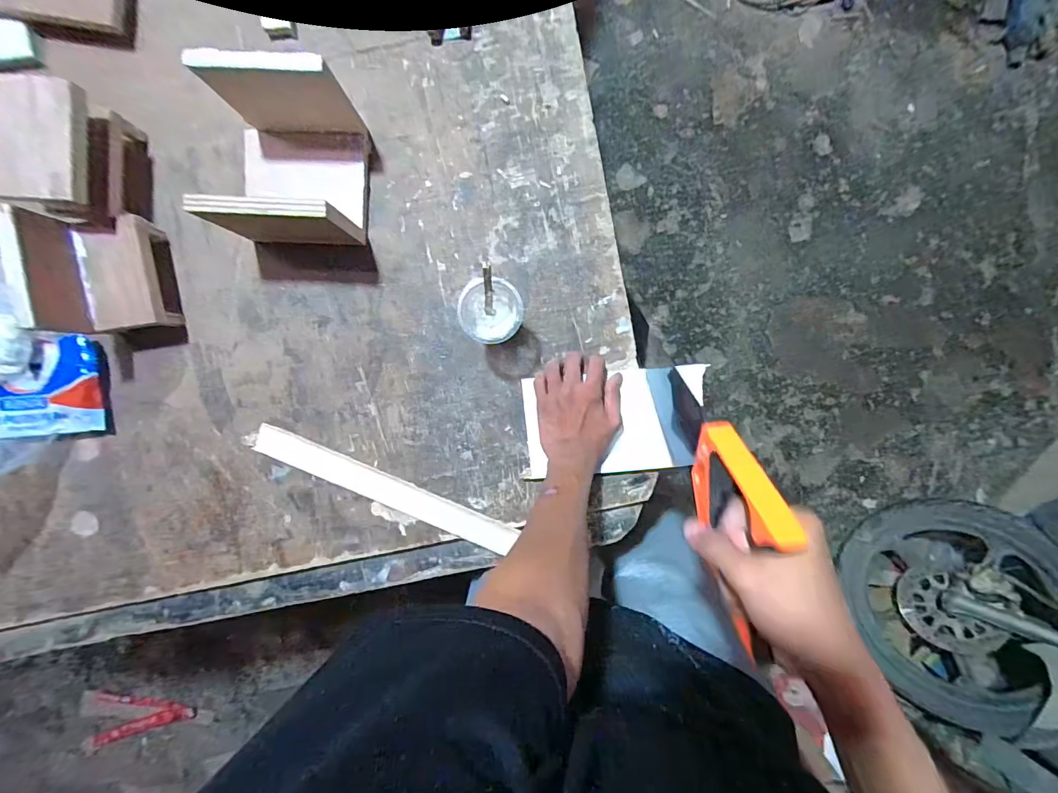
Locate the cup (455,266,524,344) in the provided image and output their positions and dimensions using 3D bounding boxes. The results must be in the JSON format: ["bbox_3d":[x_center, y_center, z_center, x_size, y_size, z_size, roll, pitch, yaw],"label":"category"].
[{"bbox_3d":[-0.045,-0.099,0.537,0.076,0.124,0.071,0,96,-1],"label":"cup"}]

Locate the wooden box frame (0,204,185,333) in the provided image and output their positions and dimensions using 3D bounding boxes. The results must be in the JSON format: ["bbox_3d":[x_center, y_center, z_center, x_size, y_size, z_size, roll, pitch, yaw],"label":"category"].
[{"bbox_3d":[-0.493,-0.142,0.513,0.089,0.115,0.133,-2,95,-1],"label":"wooden box frame"}]

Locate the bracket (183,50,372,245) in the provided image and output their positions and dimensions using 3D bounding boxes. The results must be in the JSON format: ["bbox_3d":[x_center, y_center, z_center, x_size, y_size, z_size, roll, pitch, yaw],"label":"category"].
[{"bbox_3d":[-0.272,-0.266,0.506,0.143,0.128,0.156,4,95,-1],"label":"bracket"}]

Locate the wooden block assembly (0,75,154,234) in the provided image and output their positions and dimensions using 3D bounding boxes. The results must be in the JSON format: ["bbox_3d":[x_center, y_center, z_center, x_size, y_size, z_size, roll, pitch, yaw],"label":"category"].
[{"bbox_3d":[-0.512,-0.265,0.510,0.077,0.111,0.137,3,95,-1],"label":"wooden block assembly"}]

